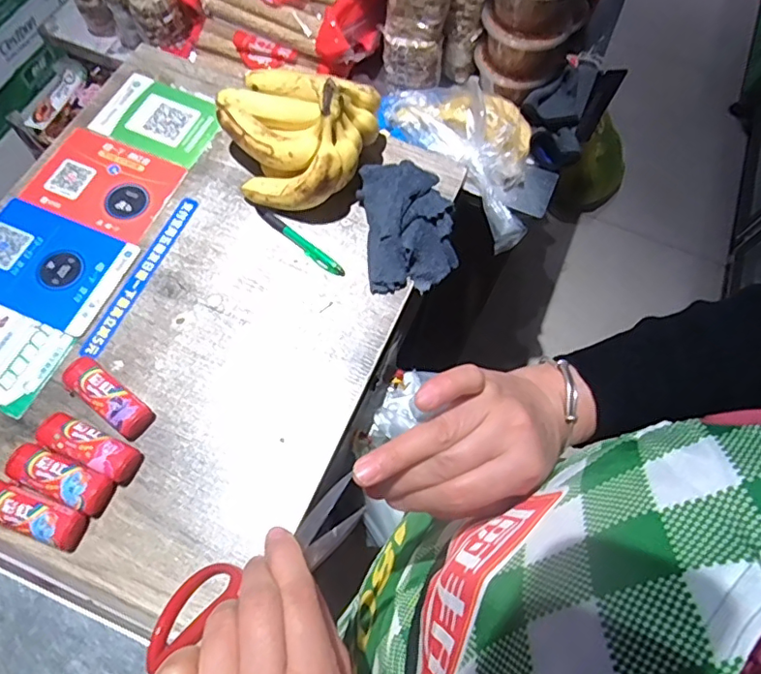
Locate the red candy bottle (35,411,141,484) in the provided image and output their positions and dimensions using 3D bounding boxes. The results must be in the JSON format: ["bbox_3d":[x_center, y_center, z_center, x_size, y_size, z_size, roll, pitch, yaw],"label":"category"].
[{"bbox_3d":[-0.281,0.103,0.516,0.100,0.029,0.033,25,69,7],"label":"red candy bottle"}]

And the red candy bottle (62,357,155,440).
[{"bbox_3d":[-0.271,0.059,0.534,0.098,0.029,0.035,36,71,11],"label":"red candy bottle"}]

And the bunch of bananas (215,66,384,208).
[{"bbox_3d":[-0.106,-0.232,0.619,0.182,0.114,0.147,22,69,6],"label":"bunch of bananas"}]

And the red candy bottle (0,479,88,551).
[{"bbox_3d":[-0.316,0.160,0.490,0.099,0.031,0.036,18,68,5],"label":"red candy bottle"}]

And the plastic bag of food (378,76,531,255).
[{"bbox_3d":[0.129,-0.262,0.720,0.157,0.082,0.272,-37,74,-16],"label":"plastic bag of food"}]

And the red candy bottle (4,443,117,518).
[{"bbox_3d":[-0.299,0.130,0.504,0.100,0.030,0.035,24,69,7],"label":"red candy bottle"}]

